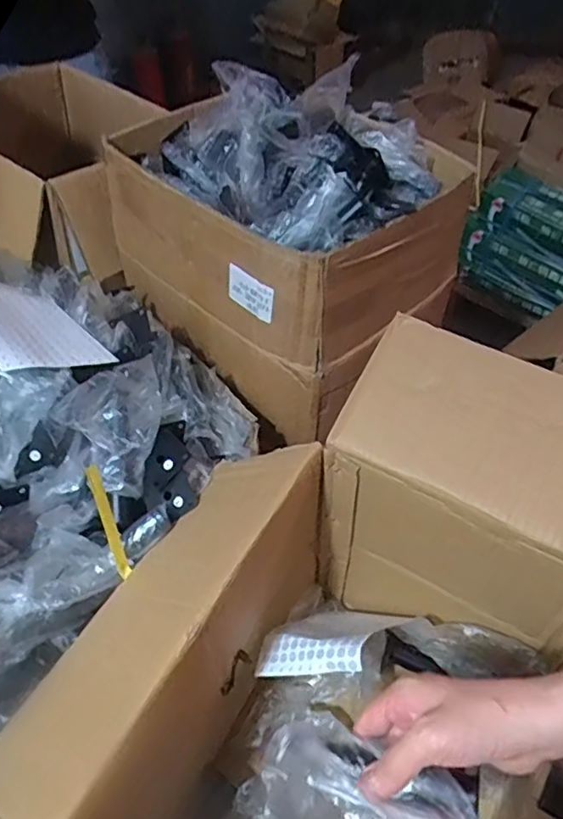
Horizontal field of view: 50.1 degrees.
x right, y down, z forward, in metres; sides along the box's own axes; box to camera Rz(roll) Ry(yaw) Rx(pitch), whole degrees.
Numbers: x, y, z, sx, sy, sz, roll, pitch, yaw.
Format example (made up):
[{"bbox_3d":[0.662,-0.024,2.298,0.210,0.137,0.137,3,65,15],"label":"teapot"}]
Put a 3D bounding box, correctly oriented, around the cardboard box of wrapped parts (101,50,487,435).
[{"bbox_3d":[-0.014,-0.260,0.841,0.437,0.303,0.327,32,55,26],"label":"cardboard box of wrapped parts"}]

